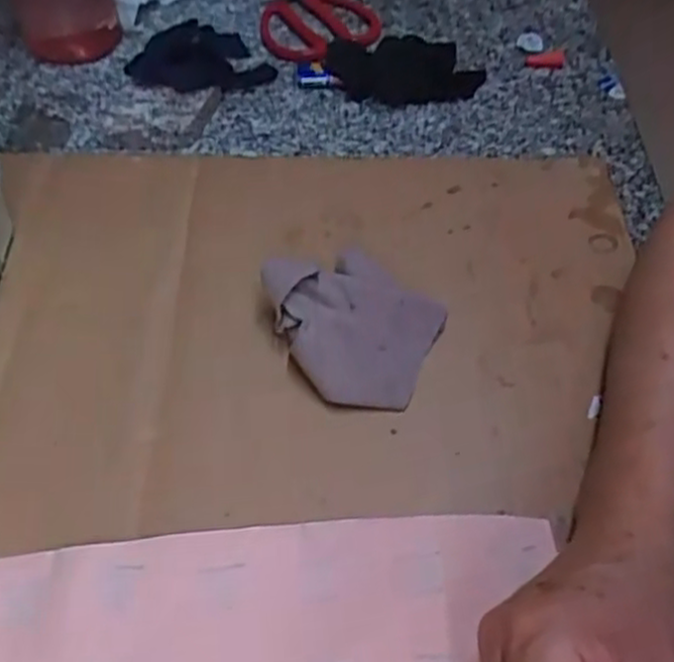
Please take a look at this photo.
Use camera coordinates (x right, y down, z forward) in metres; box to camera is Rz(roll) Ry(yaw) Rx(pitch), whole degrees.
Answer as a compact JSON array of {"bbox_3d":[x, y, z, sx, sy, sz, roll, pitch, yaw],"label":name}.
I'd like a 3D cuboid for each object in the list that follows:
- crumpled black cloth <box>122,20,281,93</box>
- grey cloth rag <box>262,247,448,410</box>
[{"bbox_3d":[-0.090,-0.192,0.543,0.103,0.042,0.038,-7,48,-25],"label":"crumpled black cloth"},{"bbox_3d":[0.012,-0.009,0.406,0.083,0.039,0.092,-34,60,-26],"label":"grey cloth rag"}]

